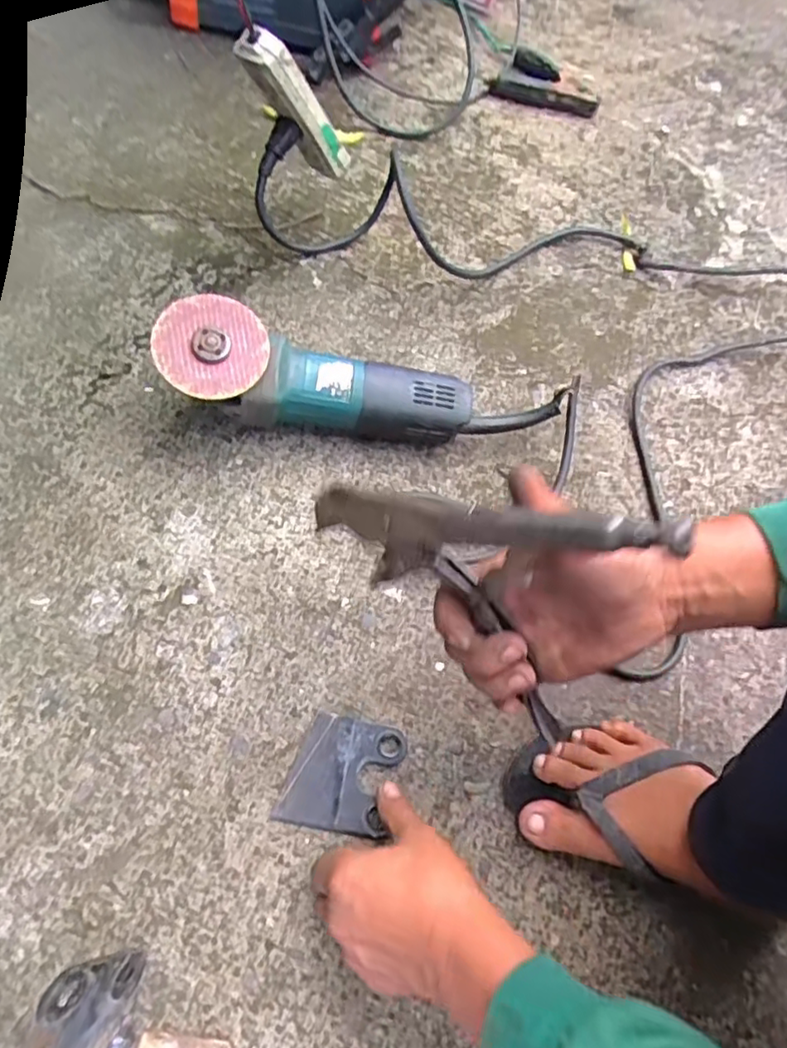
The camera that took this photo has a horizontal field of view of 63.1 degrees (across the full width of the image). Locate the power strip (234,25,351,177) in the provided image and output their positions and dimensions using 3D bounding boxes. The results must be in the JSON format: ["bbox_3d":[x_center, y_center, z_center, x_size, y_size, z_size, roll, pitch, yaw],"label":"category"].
[{"bbox_3d":[-0.084,-0.367,0.568,0.031,0.146,0.042,-43,65,8],"label":"power strip"}]

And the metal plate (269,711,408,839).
[{"bbox_3d":[-0.039,0.194,0.499,0.085,0.010,0.082,18,68,-9],"label":"metal plate"}]

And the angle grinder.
[{"bbox_3d":[-0.066,-0.115,0.553,0.268,0.081,0.082,11,57,-20],"label":"angle grinder"}]

